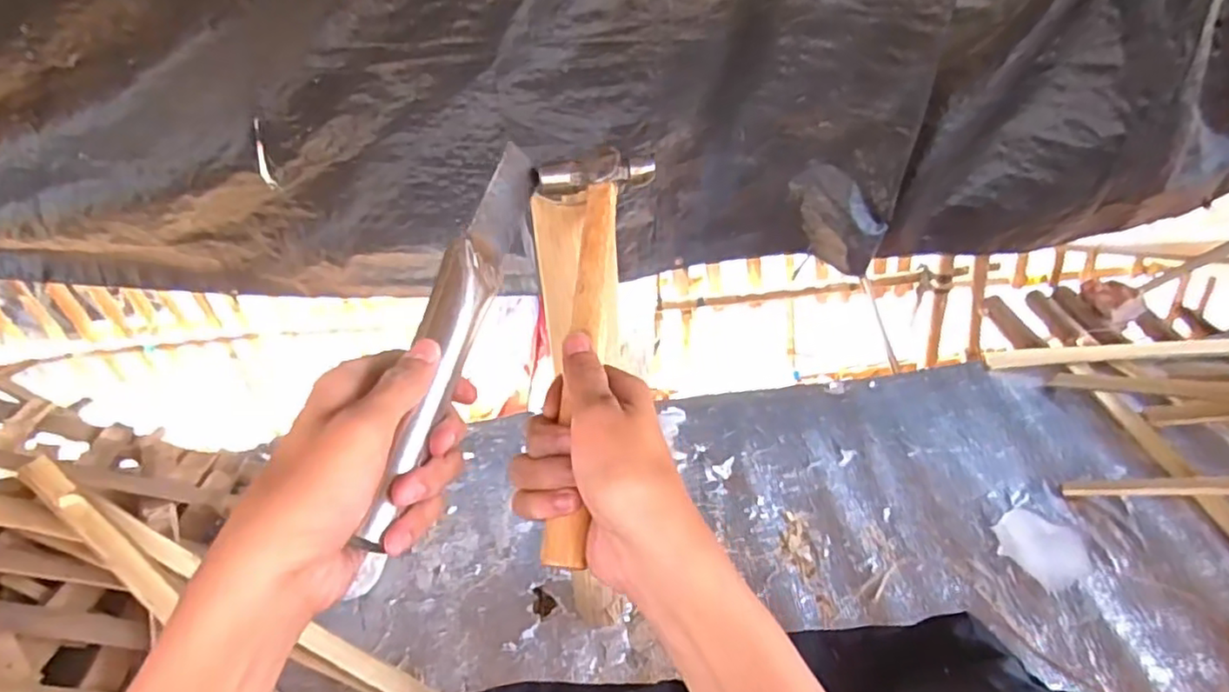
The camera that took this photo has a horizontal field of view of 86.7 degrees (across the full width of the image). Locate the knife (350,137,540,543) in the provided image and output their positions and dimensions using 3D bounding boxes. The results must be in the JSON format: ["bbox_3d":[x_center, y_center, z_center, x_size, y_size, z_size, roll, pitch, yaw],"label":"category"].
[{"bbox_3d":[-0.091,-0.020,0.373,0.023,0.033,0.259,4,55,12],"label":"knife"}]

